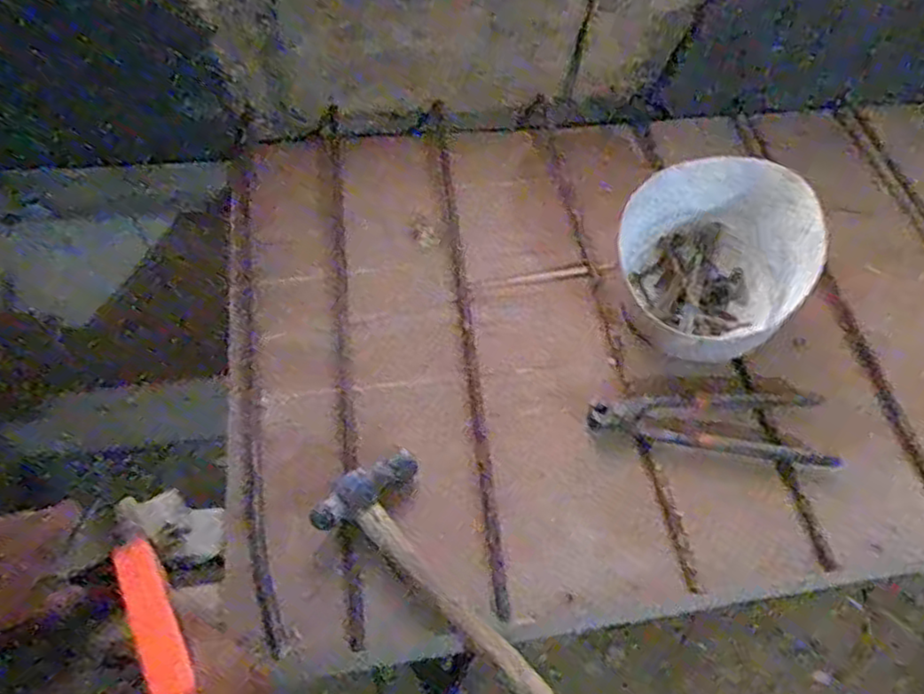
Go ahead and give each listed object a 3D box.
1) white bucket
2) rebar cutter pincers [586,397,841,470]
[{"bbox_3d":[0.249,-0.087,0.699,0.158,0.117,0.172,2,59,-3],"label":"white bucket"},{"bbox_3d":[0.231,0.068,0.656,0.221,0.022,0.067,5,56,-1],"label":"rebar cutter pincers"}]

